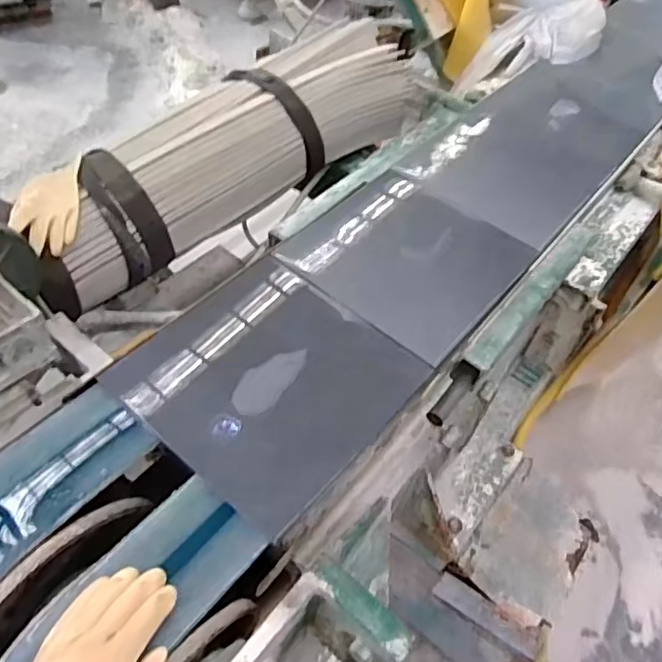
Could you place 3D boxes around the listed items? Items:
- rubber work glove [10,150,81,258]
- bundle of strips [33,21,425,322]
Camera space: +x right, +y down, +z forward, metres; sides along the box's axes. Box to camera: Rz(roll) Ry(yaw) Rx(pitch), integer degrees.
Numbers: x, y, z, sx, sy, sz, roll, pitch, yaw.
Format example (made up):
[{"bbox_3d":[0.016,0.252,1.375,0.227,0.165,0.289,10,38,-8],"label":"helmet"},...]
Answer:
[{"bbox_3d":[-0.482,-0.220,0.988,0.103,0.041,0.218,-4,52,-10],"label":"rubber work glove"},{"bbox_3d":[-0.192,-0.352,1.149,0.889,0.183,0.239,-34,63,-29],"label":"bundle of strips"}]

